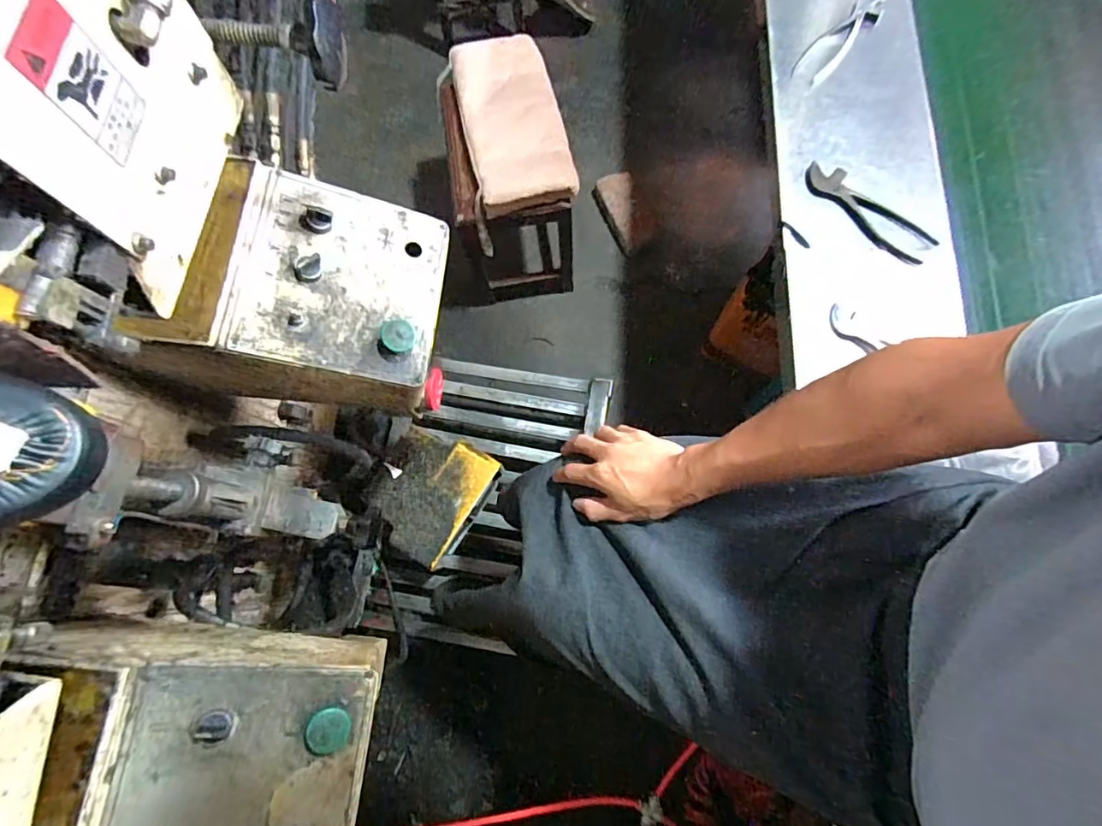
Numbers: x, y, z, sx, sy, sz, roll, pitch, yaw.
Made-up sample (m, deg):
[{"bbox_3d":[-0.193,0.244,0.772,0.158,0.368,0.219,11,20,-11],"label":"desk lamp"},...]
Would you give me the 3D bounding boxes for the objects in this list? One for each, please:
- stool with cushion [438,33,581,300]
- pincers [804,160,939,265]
[{"bbox_3d":[-0.099,-0.557,1.318,0.258,0.418,0.419,-12,75,-1],"label":"stool with cushion"},{"bbox_3d":[0.433,-0.278,0.741,0.057,0.009,0.195,-43,78,-9],"label":"pincers"}]

